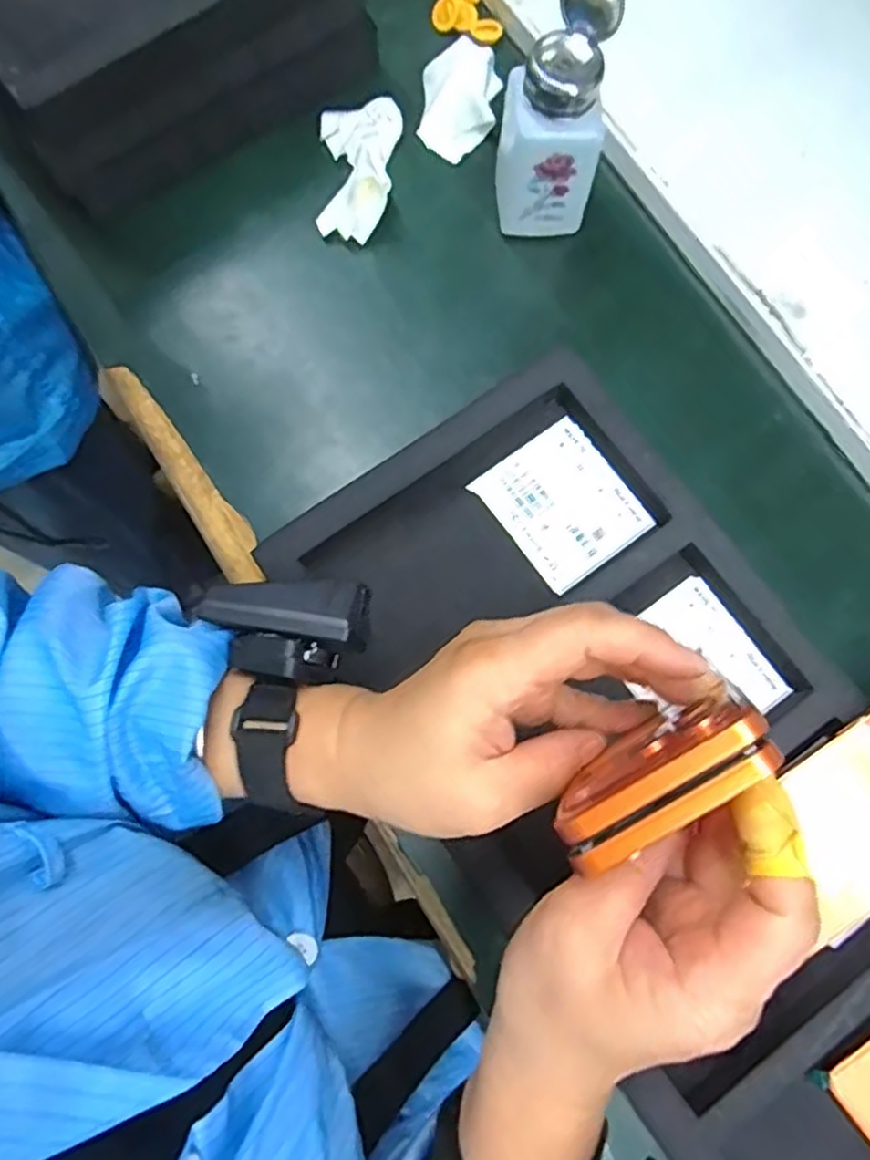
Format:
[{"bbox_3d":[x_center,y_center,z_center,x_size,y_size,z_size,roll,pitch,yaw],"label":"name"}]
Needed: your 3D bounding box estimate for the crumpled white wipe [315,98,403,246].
[{"bbox_3d":[-0.051,-0.268,0.451,0.049,0.030,0.101,5,78,1],"label":"crumpled white wipe"}]

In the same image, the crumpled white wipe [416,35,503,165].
[{"bbox_3d":[0.017,-0.326,0.470,0.049,0.013,0.095,6,78,1],"label":"crumpled white wipe"}]

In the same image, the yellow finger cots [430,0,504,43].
[{"bbox_3d":[0.019,-0.389,0.491,0.037,0.006,0.054,-29,79,-6],"label":"yellow finger cots"}]

